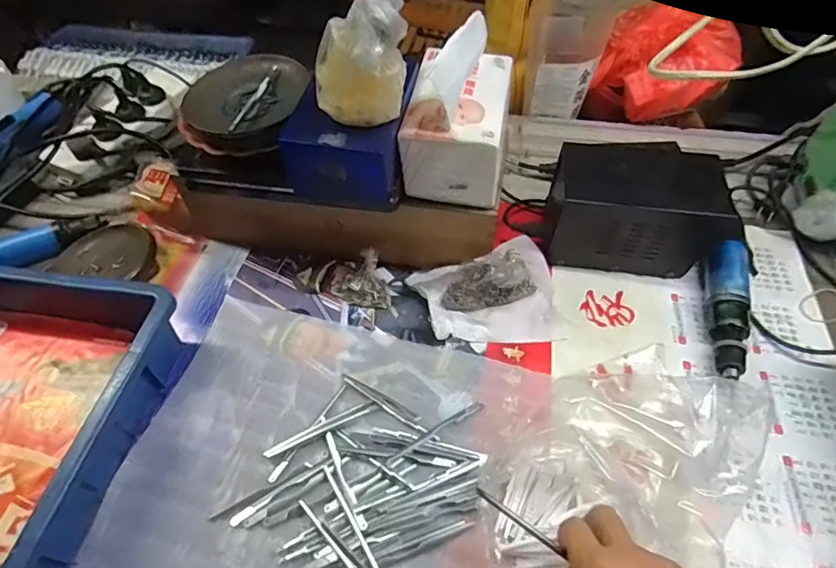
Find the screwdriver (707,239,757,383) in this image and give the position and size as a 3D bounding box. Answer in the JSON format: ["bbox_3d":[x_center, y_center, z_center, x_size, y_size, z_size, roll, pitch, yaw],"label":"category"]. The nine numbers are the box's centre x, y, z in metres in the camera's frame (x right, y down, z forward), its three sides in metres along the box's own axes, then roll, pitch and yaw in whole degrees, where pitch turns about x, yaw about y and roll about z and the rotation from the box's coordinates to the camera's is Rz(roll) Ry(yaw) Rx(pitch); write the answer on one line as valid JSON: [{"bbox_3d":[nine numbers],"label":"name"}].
[{"bbox_3d":[0.312,0.022,0.499,0.046,0.042,0.155,19,56,14],"label":"screwdriver"}]

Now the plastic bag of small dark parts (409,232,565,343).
[{"bbox_3d":[0.069,0.004,0.507,0.150,0.056,0.101,-4,54,-2],"label":"plastic bag of small dark parts"}]

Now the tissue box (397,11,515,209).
[{"bbox_3d":[0.039,-0.165,0.461,0.090,0.123,0.122,7,54,6],"label":"tissue box"}]

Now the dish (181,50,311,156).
[{"bbox_3d":[-0.164,-0.173,0.468,0.096,0.031,0.115,12,55,9],"label":"dish"}]

